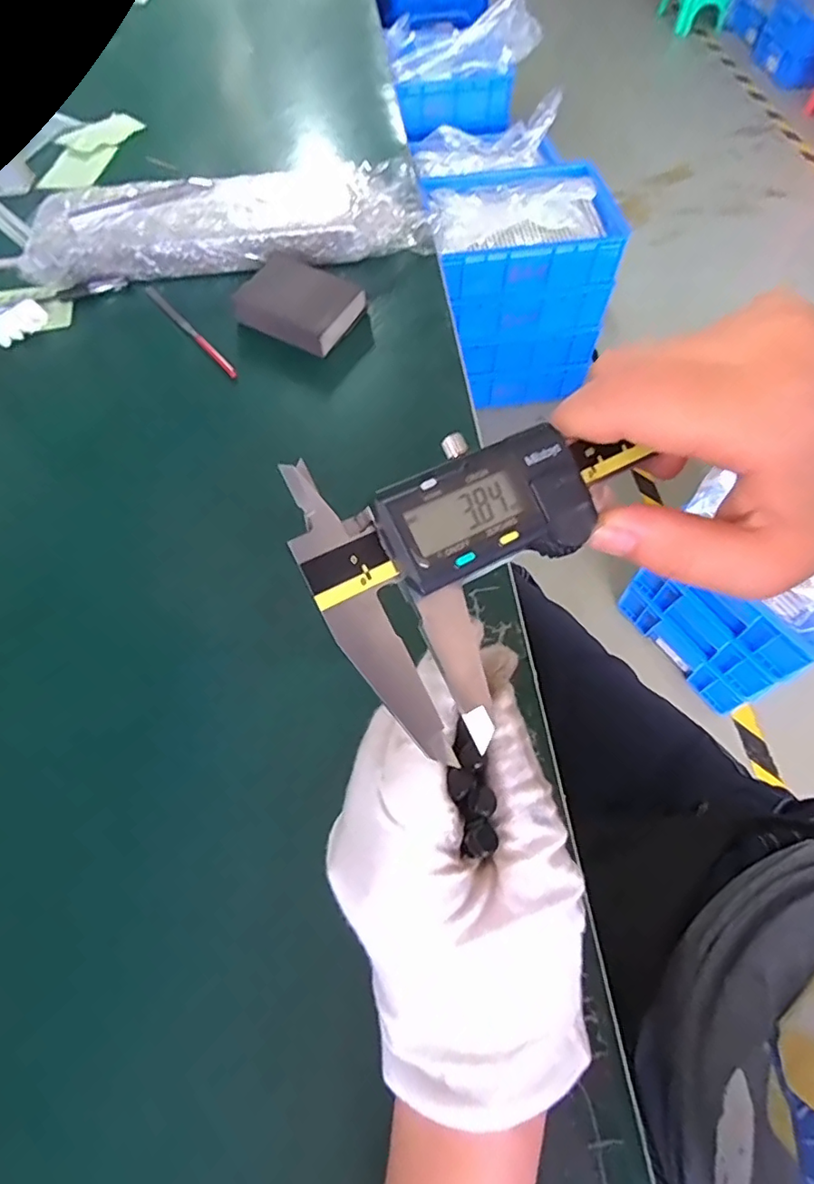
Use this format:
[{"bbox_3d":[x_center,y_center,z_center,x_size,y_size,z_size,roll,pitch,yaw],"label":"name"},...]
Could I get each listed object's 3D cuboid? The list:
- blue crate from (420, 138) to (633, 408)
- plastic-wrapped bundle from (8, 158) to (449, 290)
[{"bbox_3d":[0.240,-0.718,1.343,0.392,0.398,0.304,-5,61,-2],"label":"blue crate"},{"bbox_3d":[-0.166,-0.353,0.541,0.374,0.055,0.104,-5,61,-2],"label":"plastic-wrapped bundle"}]

